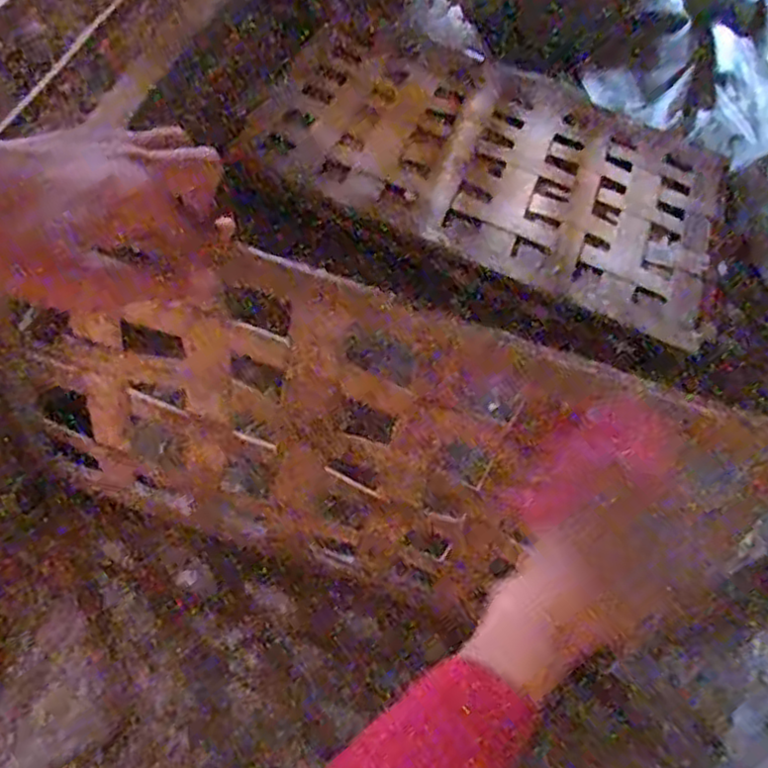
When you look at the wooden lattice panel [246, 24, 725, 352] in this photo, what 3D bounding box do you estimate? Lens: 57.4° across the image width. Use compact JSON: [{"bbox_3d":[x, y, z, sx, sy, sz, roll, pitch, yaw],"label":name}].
[{"bbox_3d":[0.135,-0.240,0.759,0.483,0.014,0.305,24,59,-1],"label":"wooden lattice panel"}]

